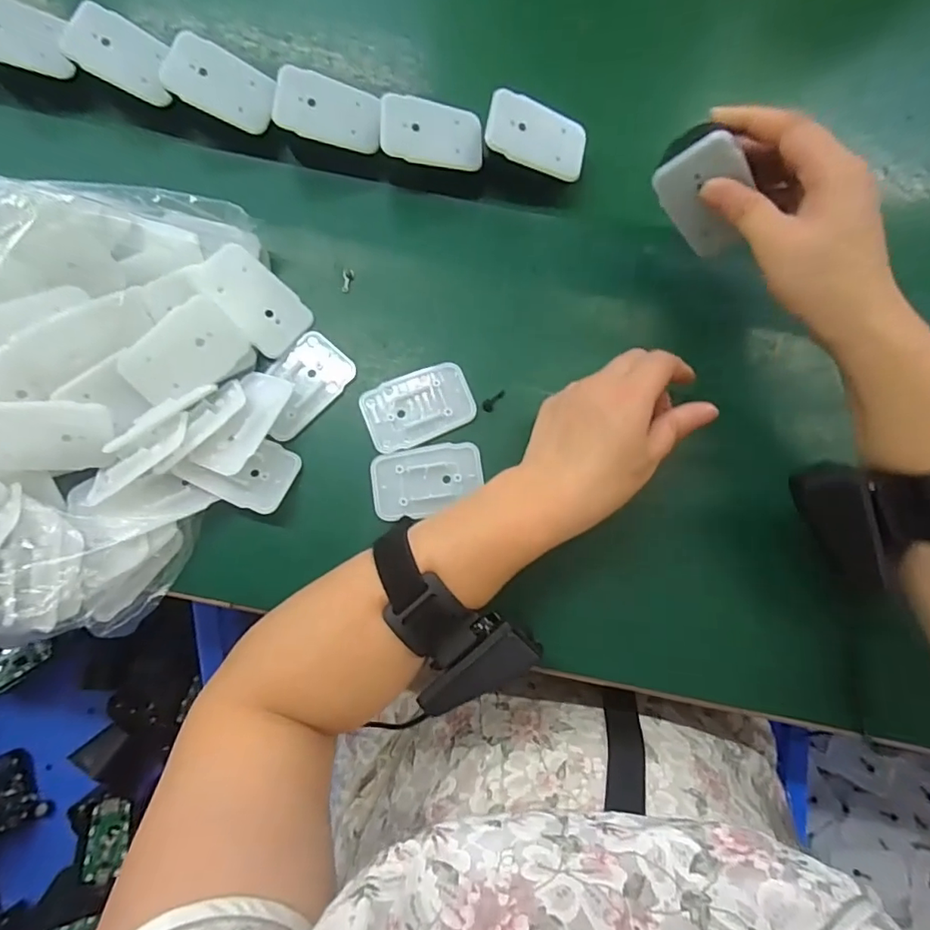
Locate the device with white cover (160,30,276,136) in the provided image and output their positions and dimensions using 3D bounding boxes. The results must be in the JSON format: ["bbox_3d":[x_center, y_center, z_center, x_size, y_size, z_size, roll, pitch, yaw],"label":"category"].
[{"bbox_3d":[-0.163,-0.255,0.358,0.066,0.004,0.044,19,84,-22],"label":"device with white cover"}]

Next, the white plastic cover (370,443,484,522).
[{"bbox_3d":[-0.024,0.009,0.340,0.070,0.005,0.042,-12,81,0],"label":"white plastic cover"}]

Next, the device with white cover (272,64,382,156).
[{"bbox_3d":[-0.090,-0.237,0.354,0.067,0.008,0.045,9,85,-18],"label":"device with white cover"}]

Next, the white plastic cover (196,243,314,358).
[{"bbox_3d":[-0.133,-0.104,0.338,0.067,0.004,0.041,45,70,-17],"label":"white plastic cover"}]

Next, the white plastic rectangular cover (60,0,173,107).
[{"bbox_3d":[-0.228,-0.274,0.357,0.066,0.009,0.044,23,86,-18],"label":"white plastic rectangular cover"}]

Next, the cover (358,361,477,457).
[{"bbox_3d":[-0.030,-0.038,0.347,0.069,0.006,0.045,-23,81,-2],"label":"cover"}]

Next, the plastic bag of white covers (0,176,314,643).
[{"bbox_3d":[-0.287,-0.041,0.309,0.375,0.089,0.265,5,81,2],"label":"plastic bag of white covers"}]

